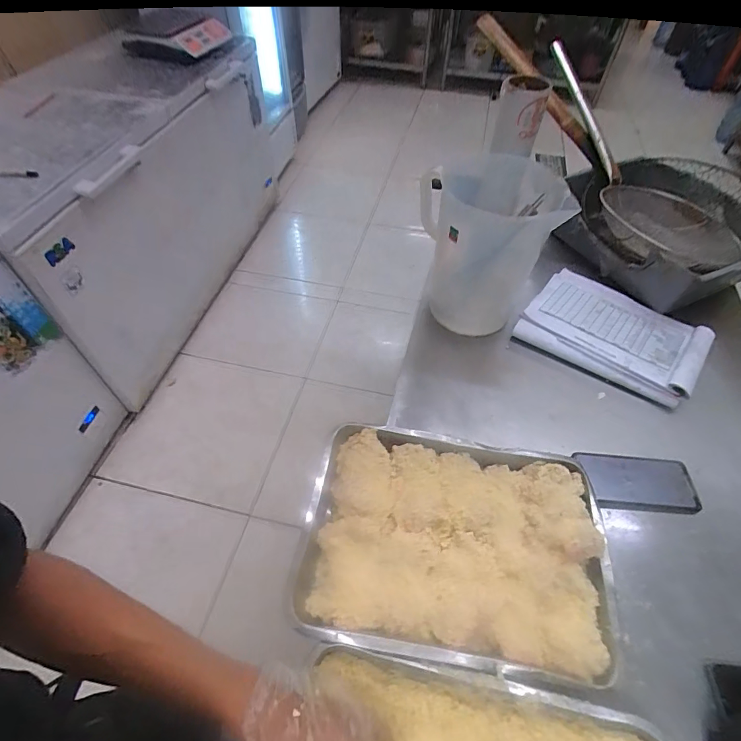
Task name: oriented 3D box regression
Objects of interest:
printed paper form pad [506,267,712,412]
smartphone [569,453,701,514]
[{"bbox_3d":[0.466,-0.083,0.798,0.303,0.021,0.248,31,58,21],"label":"printed paper form pad"},{"bbox_3d":[0.395,0.165,0.623,0.167,0.014,0.083,5,58,-3],"label":"smartphone"}]

